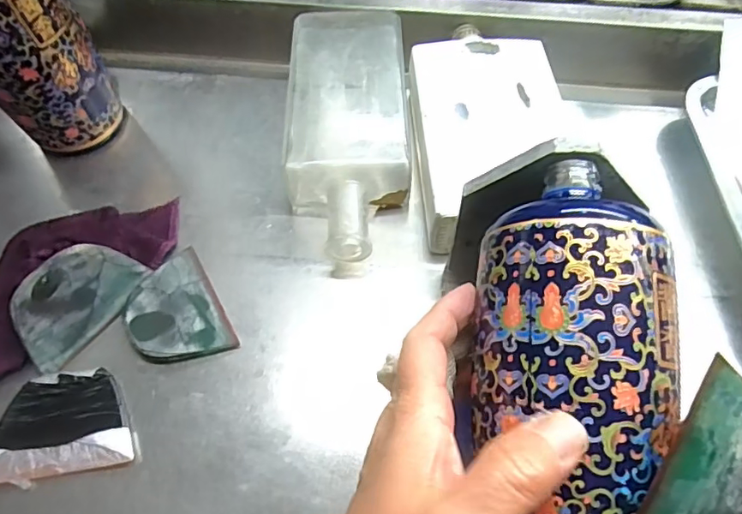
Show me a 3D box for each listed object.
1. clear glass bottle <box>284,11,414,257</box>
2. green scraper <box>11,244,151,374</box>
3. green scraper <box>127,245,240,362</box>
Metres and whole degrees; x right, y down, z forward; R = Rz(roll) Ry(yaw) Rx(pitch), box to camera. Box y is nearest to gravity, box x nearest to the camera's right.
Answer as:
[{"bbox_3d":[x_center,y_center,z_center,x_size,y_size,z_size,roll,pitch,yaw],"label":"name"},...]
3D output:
[{"bbox_3d":[-0.018,-0.098,0.407,0.089,0.045,0.222,0,63,0],"label":"clear glass bottle"},{"bbox_3d":[-0.194,0.026,0.342,0.053,0.004,0.084,47,67,-17],"label":"green scraper"},{"bbox_3d":[-0.131,0.036,0.348,0.058,0.007,0.081,-28,66,-13],"label":"green scraper"}]

